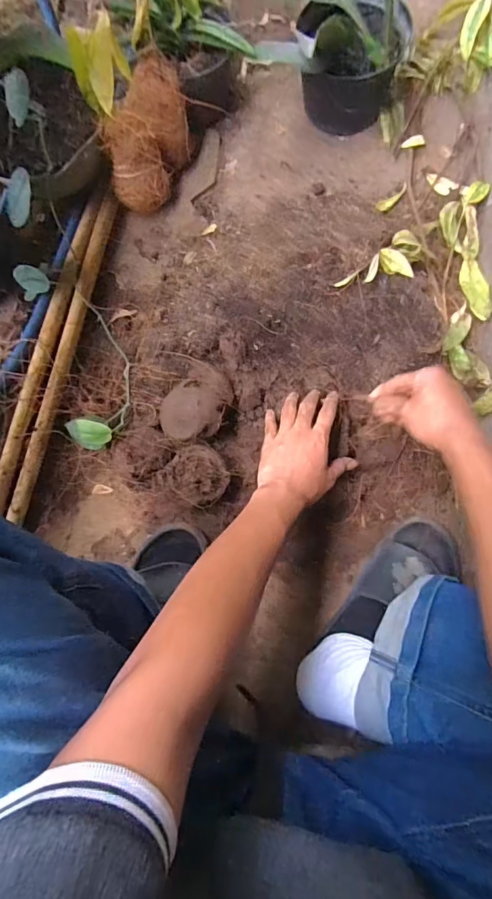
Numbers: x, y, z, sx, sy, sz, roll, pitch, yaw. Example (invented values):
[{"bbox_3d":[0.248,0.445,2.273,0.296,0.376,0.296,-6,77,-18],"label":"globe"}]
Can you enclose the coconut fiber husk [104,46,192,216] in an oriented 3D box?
[{"bbox_3d":[-0.130,-0.423,0.613,0.074,0.123,0.160,26,86,1],"label":"coconut fiber husk"}]

